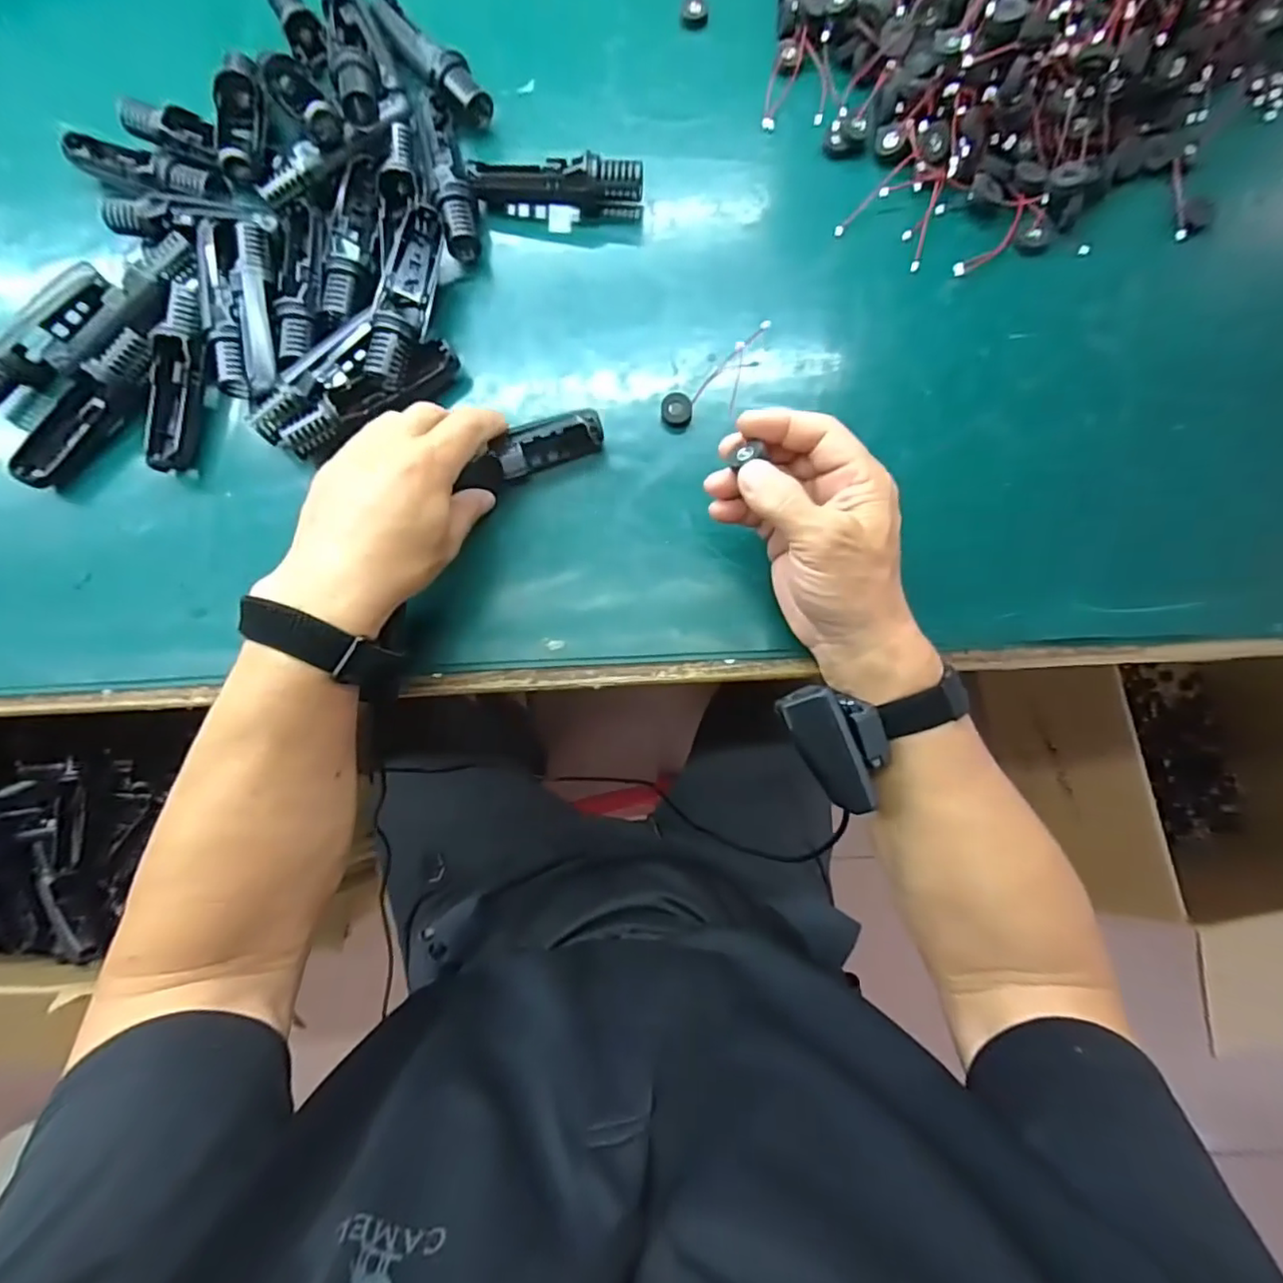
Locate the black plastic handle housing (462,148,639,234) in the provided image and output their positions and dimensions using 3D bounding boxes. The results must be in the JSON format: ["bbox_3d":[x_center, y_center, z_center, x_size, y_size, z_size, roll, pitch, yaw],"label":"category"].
[{"bbox_3d":[-0.058,-0.314,0.416,0.115,0.035,0.025,8,82,3],"label":"black plastic handle housing"}]

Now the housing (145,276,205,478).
[{"bbox_3d":[-0.309,-0.177,0.402,0.031,0.028,0.121,7,82,3],"label":"housing"}]

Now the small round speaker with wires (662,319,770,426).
[{"bbox_3d":[0.050,-0.176,0.397,0.085,0.022,0.021,-36,82,-3],"label":"small round speaker with wires"}]

